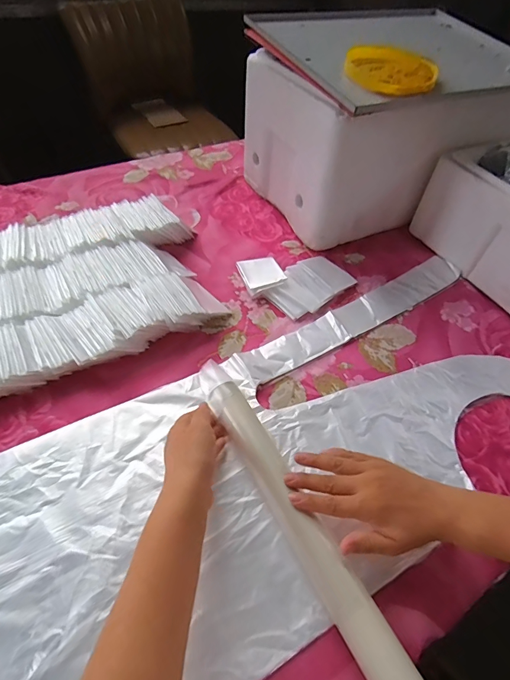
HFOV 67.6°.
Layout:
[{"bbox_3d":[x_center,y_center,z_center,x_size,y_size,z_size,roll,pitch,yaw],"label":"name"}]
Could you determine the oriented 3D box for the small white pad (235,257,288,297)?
[{"bbox_3d":[0.011,-0.110,0.626,0.063,0.019,0.076,-13,54,-15],"label":"small white pad"}]

